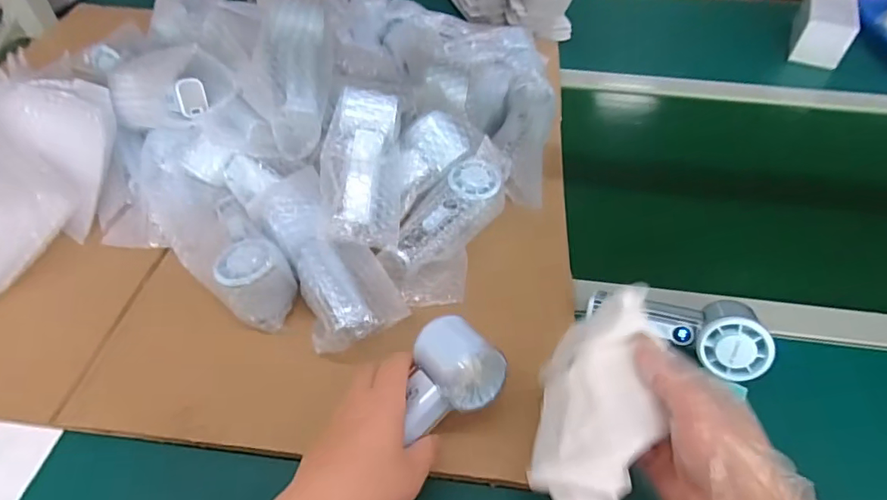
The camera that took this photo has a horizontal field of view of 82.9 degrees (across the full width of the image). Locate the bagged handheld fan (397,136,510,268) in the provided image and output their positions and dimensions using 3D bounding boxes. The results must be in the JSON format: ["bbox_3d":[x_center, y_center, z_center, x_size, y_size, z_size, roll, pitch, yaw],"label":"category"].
[{"bbox_3d":[0.014,-0.039,0.546,0.057,0.075,0.168,33,68,25],"label":"bagged handheld fan"}]

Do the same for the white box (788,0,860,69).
[{"bbox_3d":[0.673,-0.400,0.890,0.082,0.077,0.174,23,52,18],"label":"white box"}]

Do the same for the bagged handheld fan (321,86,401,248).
[{"bbox_3d":[-0.085,-0.085,0.514,0.081,0.044,0.172,-1,71,-2],"label":"bagged handheld fan"}]

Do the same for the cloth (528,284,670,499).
[{"bbox_3d":[0.104,0.101,0.337,0.069,0.029,0.156,13,71,10],"label":"cloth"}]

